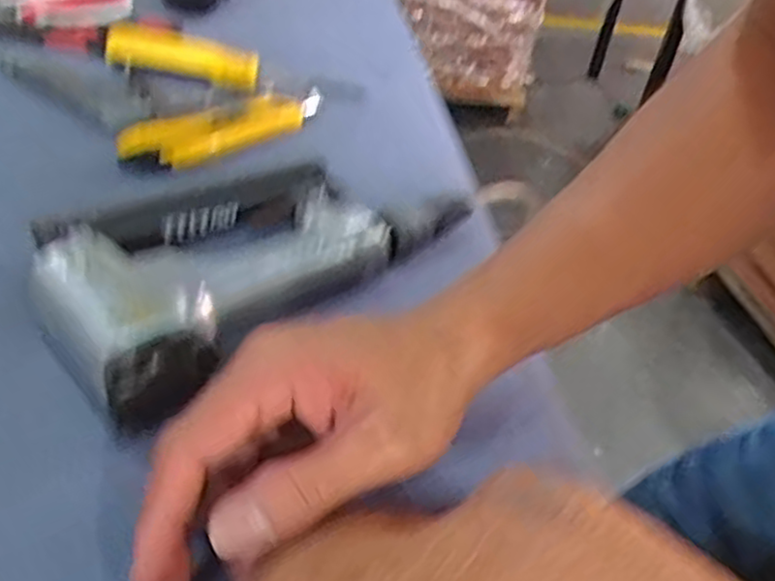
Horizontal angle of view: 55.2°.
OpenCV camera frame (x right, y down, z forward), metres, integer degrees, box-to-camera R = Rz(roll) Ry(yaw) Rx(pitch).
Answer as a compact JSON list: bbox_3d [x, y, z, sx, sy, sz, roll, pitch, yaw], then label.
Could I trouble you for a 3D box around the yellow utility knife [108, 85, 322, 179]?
[{"bbox_3d":[-0.109,-0.117,0.516,0.035,0.023,0.178,29,42,23],"label":"yellow utility knife"}]

